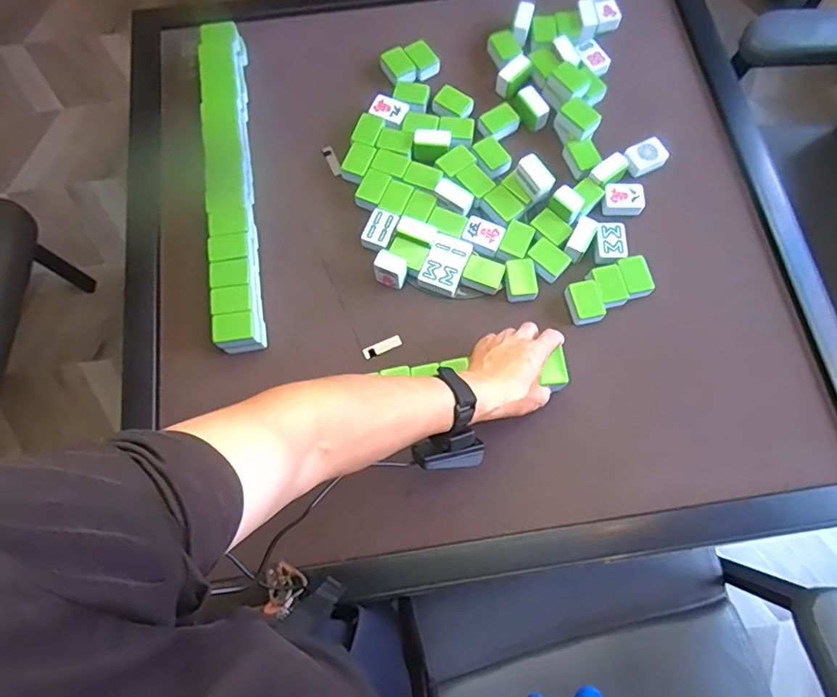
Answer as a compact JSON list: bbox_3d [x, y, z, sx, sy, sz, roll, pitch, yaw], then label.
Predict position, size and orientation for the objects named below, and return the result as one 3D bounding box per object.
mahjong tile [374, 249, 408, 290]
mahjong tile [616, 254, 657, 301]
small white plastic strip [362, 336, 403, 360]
[{"bbox_3d":[-0.036,-0.102,0.690,0.038,0.055,0.026,22,74,7],"label":"mahjong tile"},{"bbox_3d":[0.285,-0.094,0.687,0.037,0.020,0.052,-17,73,-5],"label":"mahjong tile"},{"bbox_3d":[-0.047,-0.001,0.694,0.052,0.006,0.013,-23,74,-7],"label":"small white plastic strip"}]

